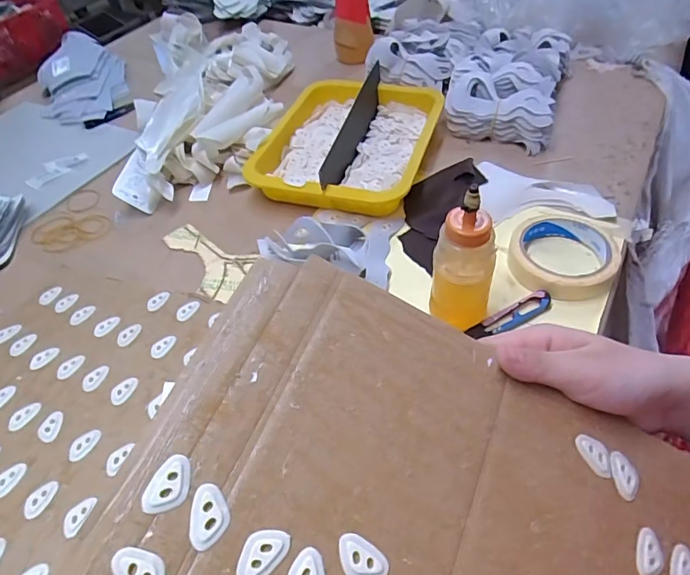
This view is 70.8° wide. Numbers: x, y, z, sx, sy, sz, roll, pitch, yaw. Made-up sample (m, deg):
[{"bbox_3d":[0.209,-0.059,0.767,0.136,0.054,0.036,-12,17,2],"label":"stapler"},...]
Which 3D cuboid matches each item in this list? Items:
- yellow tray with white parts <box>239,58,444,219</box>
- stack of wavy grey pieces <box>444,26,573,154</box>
[{"bbox_3d":[0.012,-0.197,0.633,0.199,0.038,0.278,11,50,15],"label":"yellow tray with white parts"},{"bbox_3d":[0.238,-0.304,0.699,0.139,0.053,0.269,14,51,18],"label":"stack of wavy grey pieces"}]

